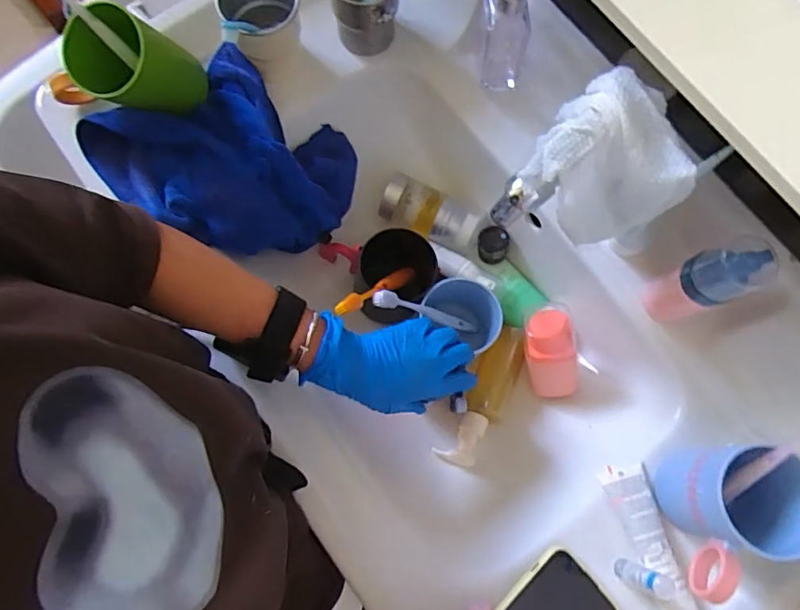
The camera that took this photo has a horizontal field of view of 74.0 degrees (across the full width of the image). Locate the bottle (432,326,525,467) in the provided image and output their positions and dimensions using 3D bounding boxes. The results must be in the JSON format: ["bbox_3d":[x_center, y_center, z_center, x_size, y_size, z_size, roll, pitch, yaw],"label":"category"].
[{"bbox_3d":[0.096,0.101,0.597,0.051,0.049,0.167,28,66,6],"label":"bottle"}]

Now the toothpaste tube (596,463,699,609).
[{"bbox_3d":[0.219,0.210,0.465,0.042,0.022,0.129,-14,64,-4],"label":"toothpaste tube"}]

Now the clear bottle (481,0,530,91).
[{"bbox_3d":[0.105,-0.273,0.517,0.053,0.136,0.043,15,77,3],"label":"clear bottle"}]

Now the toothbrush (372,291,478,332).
[{"bbox_3d":[0.033,0.009,0.567,0.016,0.172,0.015,-9,73,36],"label":"toothbrush"}]

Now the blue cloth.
[{"bbox_3d":[-0.171,-0.149,0.553,0.224,0.108,0.195,24,78,5],"label":"blue cloth"}]

